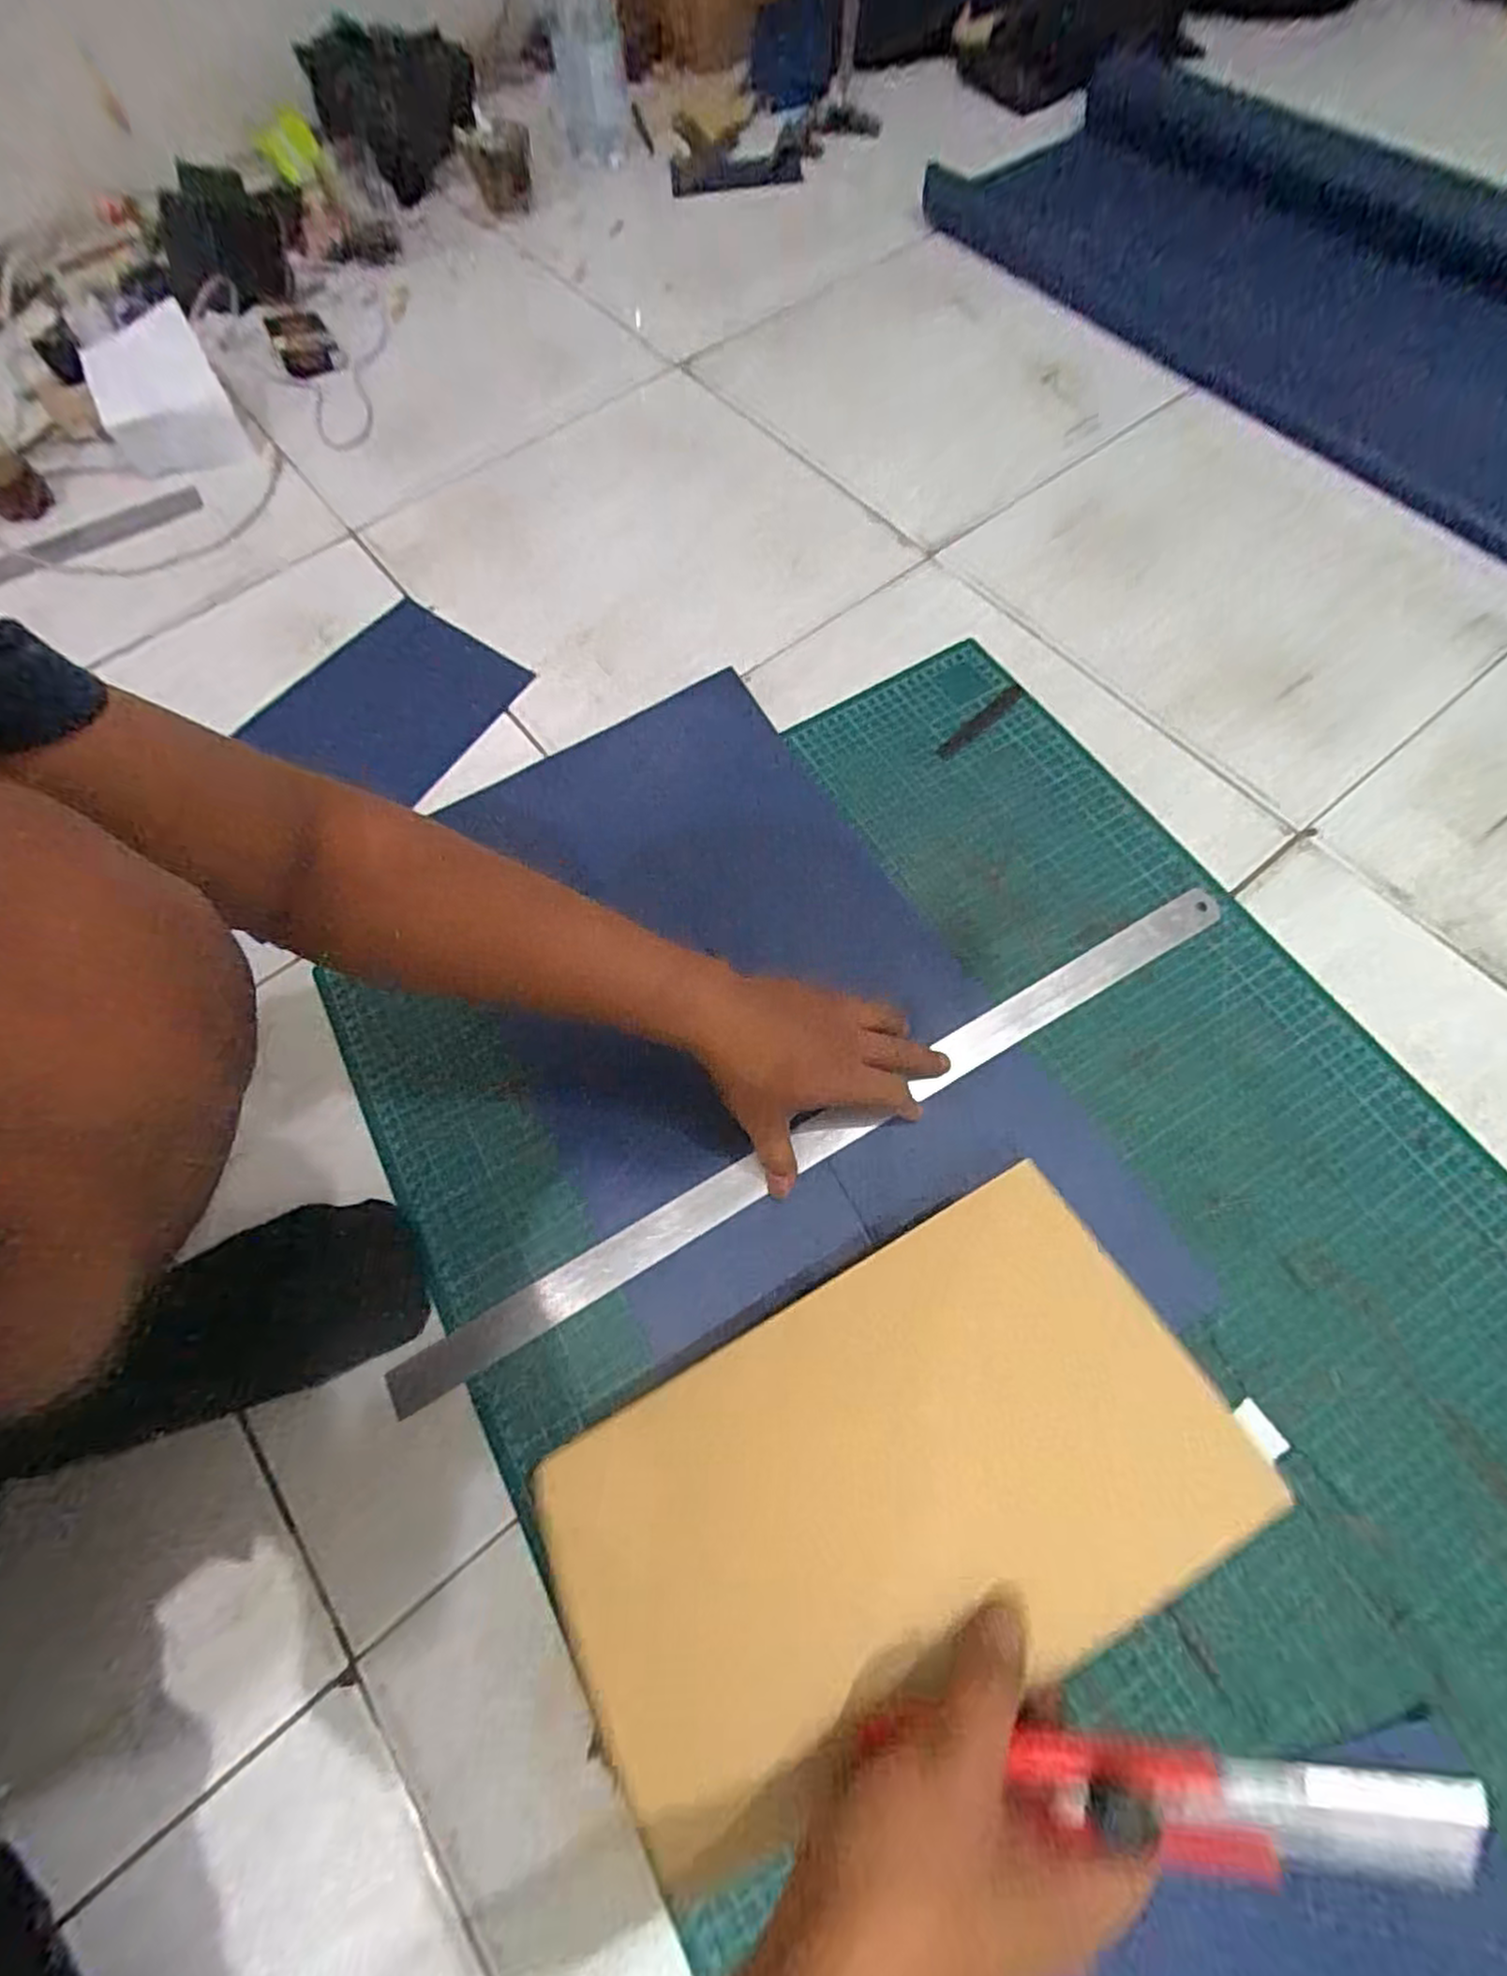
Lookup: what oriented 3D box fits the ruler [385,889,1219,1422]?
[{"bbox_3d":[0.057,0.089,0.478,0.612,0.006,0.028,-29,70,-9],"label":"ruler"}]

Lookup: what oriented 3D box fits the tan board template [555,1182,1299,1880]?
[{"bbox_3d":[0.053,0.227,0.339,0.296,0.011,0.166,-32,55,-1],"label":"tan board template"}]

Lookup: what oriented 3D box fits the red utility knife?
[{"bbox_3d":[0.130,0.270,0.247,0.184,0.013,0.028,-12,66,20],"label":"red utility knife"}]

